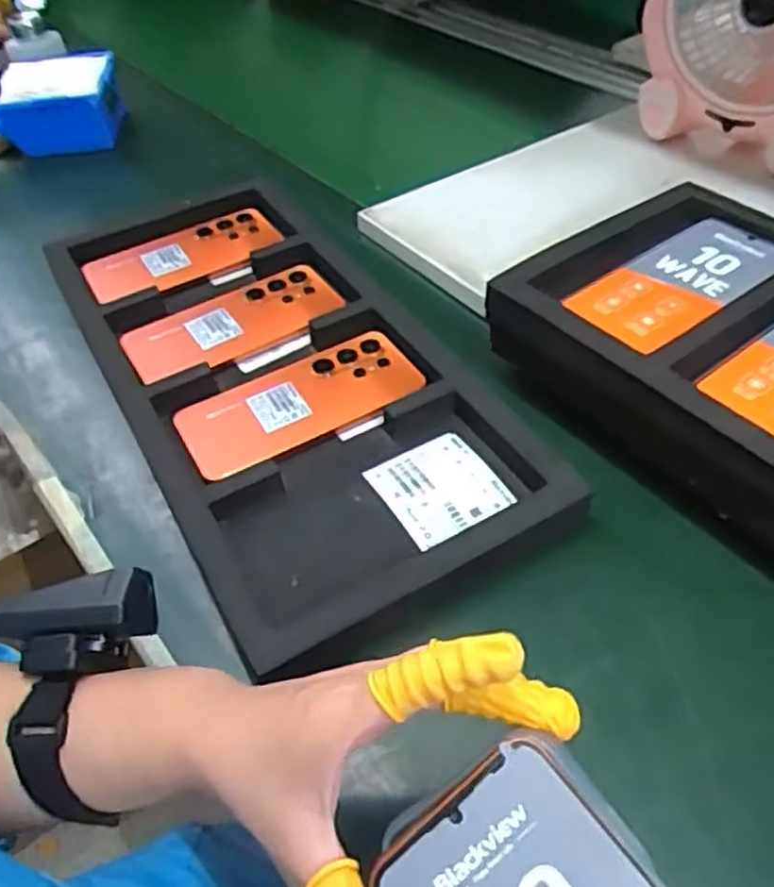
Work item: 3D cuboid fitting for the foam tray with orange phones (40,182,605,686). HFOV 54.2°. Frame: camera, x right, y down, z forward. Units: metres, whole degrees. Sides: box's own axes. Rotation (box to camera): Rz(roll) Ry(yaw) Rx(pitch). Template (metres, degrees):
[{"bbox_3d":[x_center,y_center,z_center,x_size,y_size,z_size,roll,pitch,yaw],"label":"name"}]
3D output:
[{"bbox_3d":[-0.087,-0.062,0.570,0.226,0.029,0.477,-23,49,-20],"label":"foam tray with orange phones"}]

